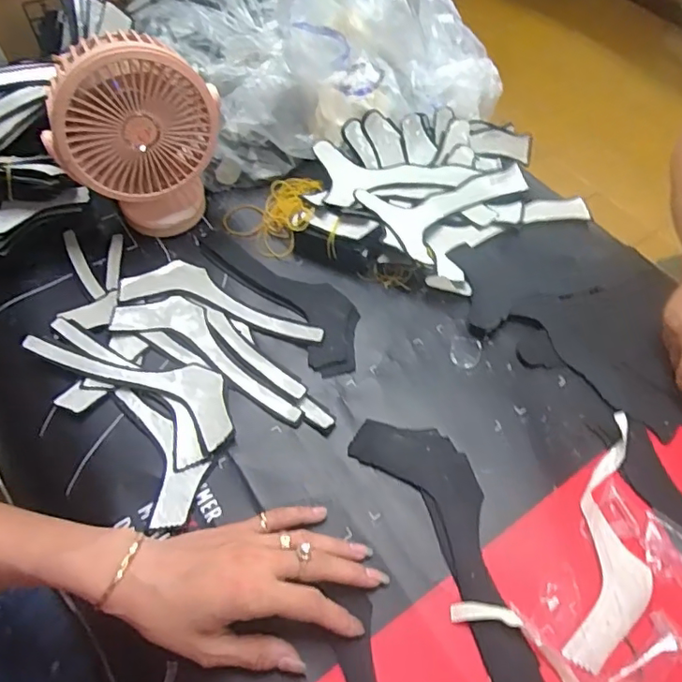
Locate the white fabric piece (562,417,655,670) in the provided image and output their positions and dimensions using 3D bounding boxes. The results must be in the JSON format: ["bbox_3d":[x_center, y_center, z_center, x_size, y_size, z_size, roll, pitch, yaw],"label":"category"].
[{"bbox_3d":[0.189,0.133,0.381,0.045,0.010,0.171,15,60,10],"label":"white fabric piece"}]

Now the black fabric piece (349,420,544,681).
[{"bbox_3d":[0.083,0.135,0.381,0.068,0.005,0.203,-26,62,-15],"label":"black fabric piece"}]

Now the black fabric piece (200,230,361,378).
[{"bbox_3d":[-0.049,-0.049,0.493,0.061,0.010,0.196,-35,64,-19],"label":"black fabric piece"}]

